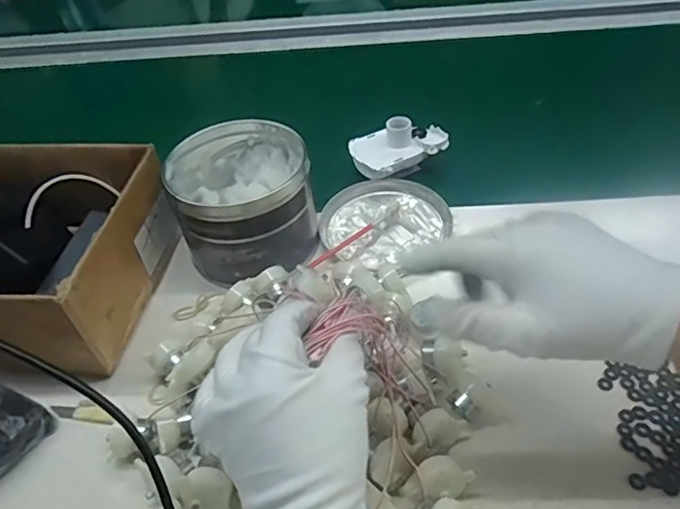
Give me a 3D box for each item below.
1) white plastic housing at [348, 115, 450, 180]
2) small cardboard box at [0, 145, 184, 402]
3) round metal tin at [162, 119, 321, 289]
[{"bbox_3d":[0.063,-0.121,0.617,0.103,0.051,0.068,-17,46,-11],"label":"white plastic housing"},{"bbox_3d":[-0.277,0.000,0.487,0.213,0.103,0.208,4,45,10],"label":"small cardboard box"},{"bbox_3d":[-0.091,-0.055,0.527,0.125,0.098,0.134,-3,45,3],"label":"round metal tin"}]

